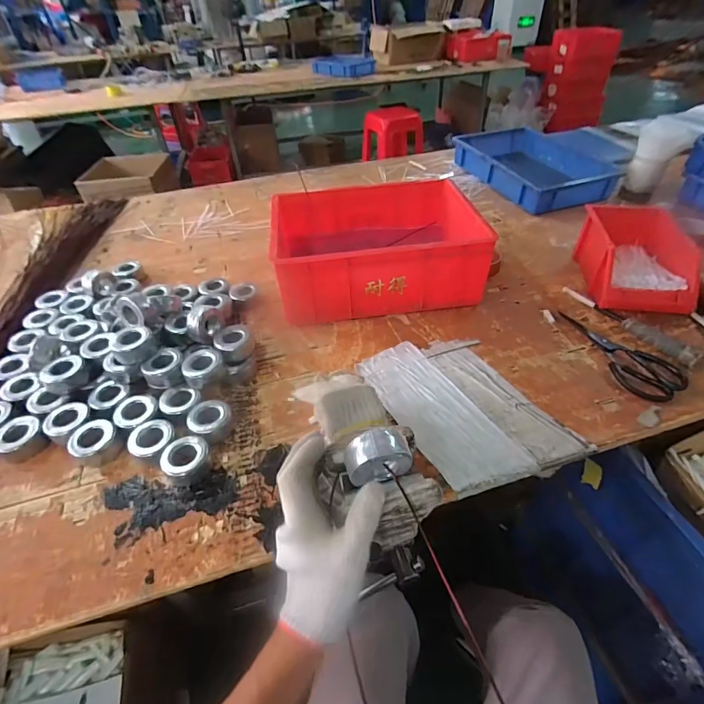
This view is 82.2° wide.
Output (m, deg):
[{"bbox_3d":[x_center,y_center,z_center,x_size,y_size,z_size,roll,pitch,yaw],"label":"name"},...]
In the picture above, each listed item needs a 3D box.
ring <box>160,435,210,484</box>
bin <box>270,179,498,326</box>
[{"bbox_3d":[-0.227,0.147,0.556,0.050,0.034,0.061,31,53,33],"label":"ring"},{"bbox_3d":[0.056,-0.218,0.842,0.402,0.149,0.295,-8,42,-3],"label":"bin"}]

